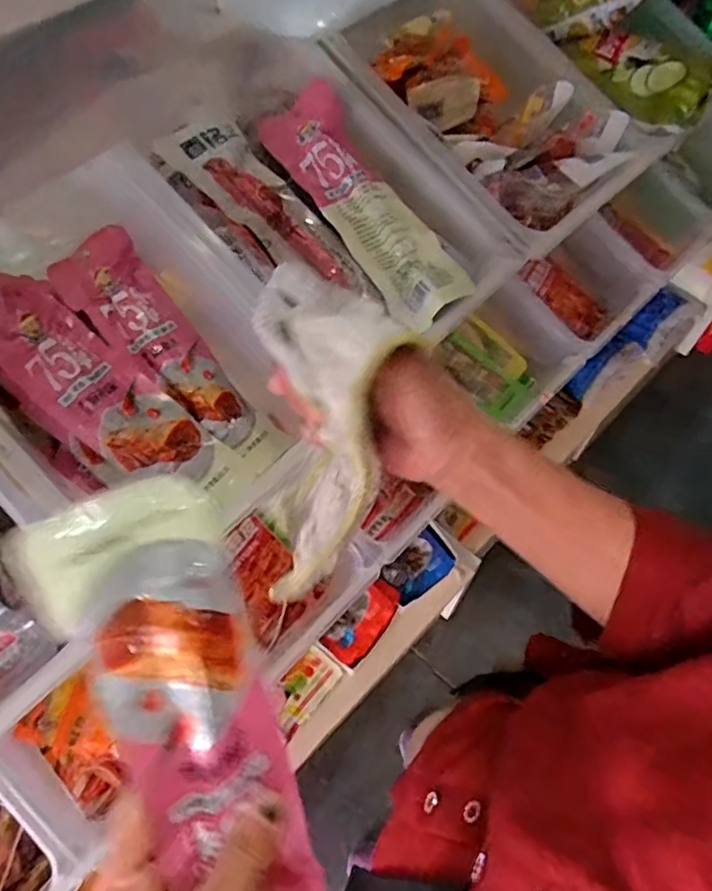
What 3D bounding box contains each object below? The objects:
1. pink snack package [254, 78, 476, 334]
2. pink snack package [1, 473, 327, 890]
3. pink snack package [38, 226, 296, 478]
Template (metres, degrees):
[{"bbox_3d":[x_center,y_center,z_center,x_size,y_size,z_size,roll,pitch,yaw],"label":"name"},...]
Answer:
[{"bbox_3d":[0.007,-0.210,0.513,0.074,0.029,0.243,-32,79,-18],"label":"pink snack package"},{"bbox_3d":[-0.072,0.123,0.264,0.076,0.023,0.214,-23,95,-35],"label":"pink snack package"},{"bbox_3d":[-0.150,-0.075,0.496,0.235,0.020,0.068,47,67,-2],"label":"pink snack package"}]

